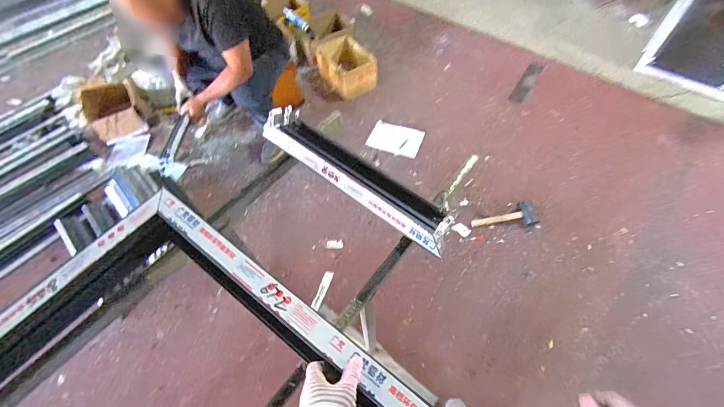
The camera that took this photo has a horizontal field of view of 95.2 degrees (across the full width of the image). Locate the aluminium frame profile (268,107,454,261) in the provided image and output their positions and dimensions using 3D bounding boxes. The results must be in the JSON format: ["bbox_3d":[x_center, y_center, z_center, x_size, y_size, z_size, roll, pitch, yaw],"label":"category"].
[{"bbox_3d":[-0.026,-0.070,0.753,0.522,0.052,0.102,35,65,22],"label":"aluminium frame profile"}]

